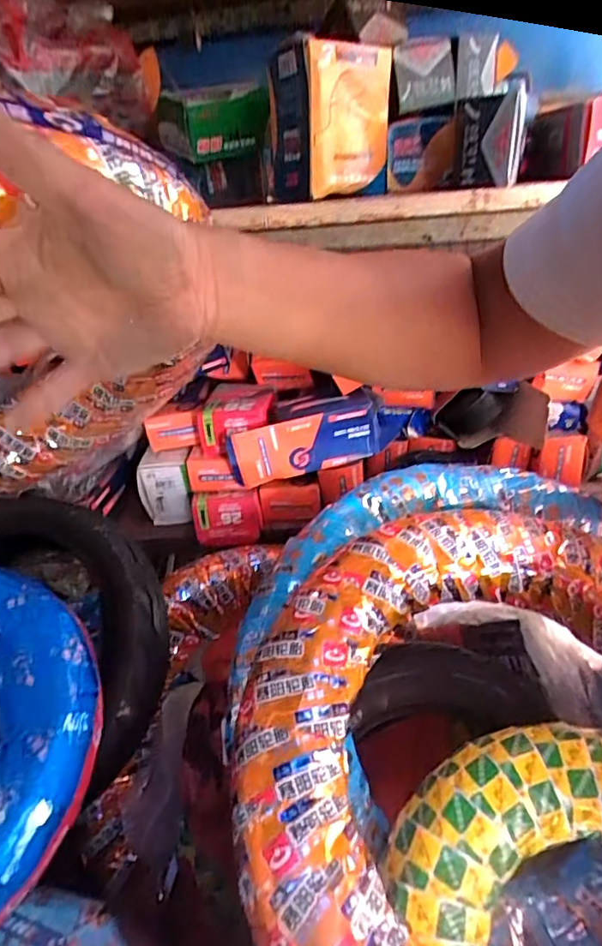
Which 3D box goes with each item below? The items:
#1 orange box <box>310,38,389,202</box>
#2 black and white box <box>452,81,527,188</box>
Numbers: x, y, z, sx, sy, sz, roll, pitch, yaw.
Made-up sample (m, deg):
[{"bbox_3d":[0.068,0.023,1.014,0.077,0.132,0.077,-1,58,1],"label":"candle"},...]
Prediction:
[{"bbox_3d":[0.046,-0.327,0.495,0.087,0.116,0.025,-28,36,-35],"label":"orange box"},{"bbox_3d":[0.161,-0.286,0.458,0.056,0.066,0.018,4,30,16],"label":"black and white box"}]

